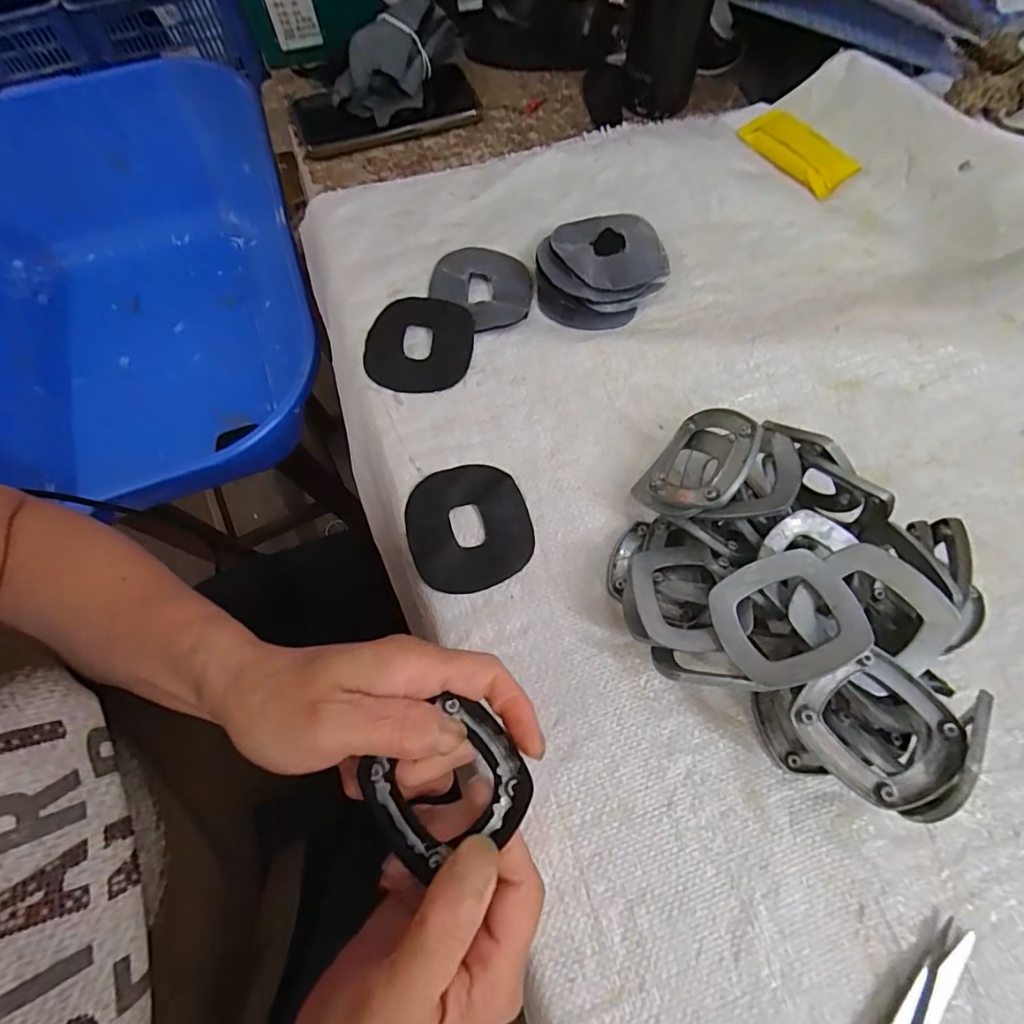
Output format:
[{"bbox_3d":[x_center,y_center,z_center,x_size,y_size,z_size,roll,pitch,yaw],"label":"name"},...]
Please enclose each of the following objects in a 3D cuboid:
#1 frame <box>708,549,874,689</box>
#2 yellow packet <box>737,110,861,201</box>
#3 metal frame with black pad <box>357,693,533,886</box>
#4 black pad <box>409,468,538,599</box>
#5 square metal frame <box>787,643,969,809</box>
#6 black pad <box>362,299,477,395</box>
[{"bbox_3d":[0.130,0.050,0.238,0.062,0.008,0.055,-25,63,10],"label":"frame"},{"bbox_3d":[0.244,-0.312,0.433,0.049,0.008,0.099,-36,72,-12],"label":"yellow packet"},{"bbox_3d":[-0.025,0.109,0.199,0.058,0.009,0.053,-36,72,-12],"label":"metal frame with black pad"},{"bbox_3d":[-0.027,0.009,0.315,0.075,0.005,0.079,-15,69,-5],"label":"black pad"},{"bbox_3d":[0.162,0.096,0.222,0.057,0.015,0.057,-28,71,-10],"label":"square metal frame"},{"bbox_3d":[-0.067,-0.123,0.366,0.075,0.005,0.080,2,68,2],"label":"black pad"}]

